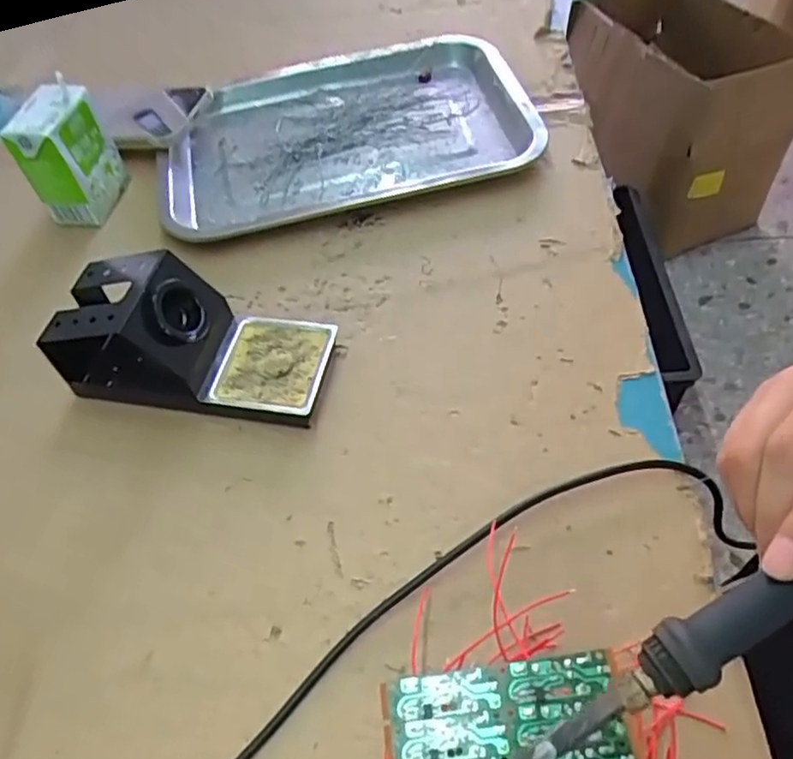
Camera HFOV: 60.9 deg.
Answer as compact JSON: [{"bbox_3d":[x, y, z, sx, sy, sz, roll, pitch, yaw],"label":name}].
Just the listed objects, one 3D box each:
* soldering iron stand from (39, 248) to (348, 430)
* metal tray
[{"bbox_3d":[-0.127,-0.026,0.416,0.163,0.074,0.074,7,54,10],"label":"soldering iron stand"},{"bbox_3d":[-0.047,-0.212,0.571,0.298,0.028,0.209,-12,53,-4],"label":"metal tray"}]

